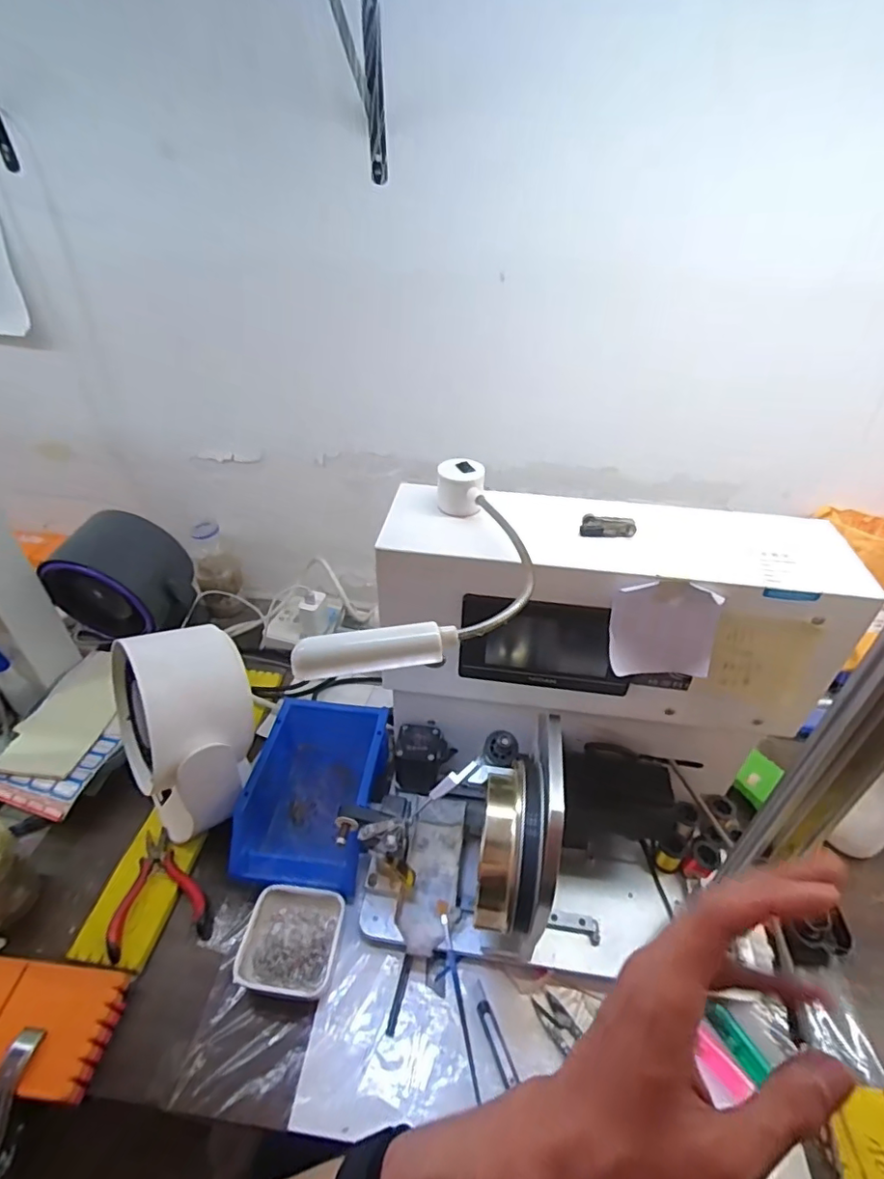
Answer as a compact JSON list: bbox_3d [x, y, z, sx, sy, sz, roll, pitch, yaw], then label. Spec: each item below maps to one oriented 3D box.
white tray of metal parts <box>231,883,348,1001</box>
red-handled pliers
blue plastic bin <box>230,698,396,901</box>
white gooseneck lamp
[{"bbox_3d":[-0.136,0.316,0.497,0.083,0.023,0.079,4,38,4],"label":"white tray of metal parts"},{"bbox_3d":[-0.274,0.289,0.542,0.088,0.017,0.113,-9,39,-12],"label":"red-handled pliers"},{"bbox_3d":[-0.132,0.213,0.594,0.124,0.078,0.199,6,38,7],"label":"blue plastic bin"},{"bbox_3d":[0.010,-0.016,0.352,0.099,0.029,0.225,13,39,15],"label":"white gooseneck lamp"}]

